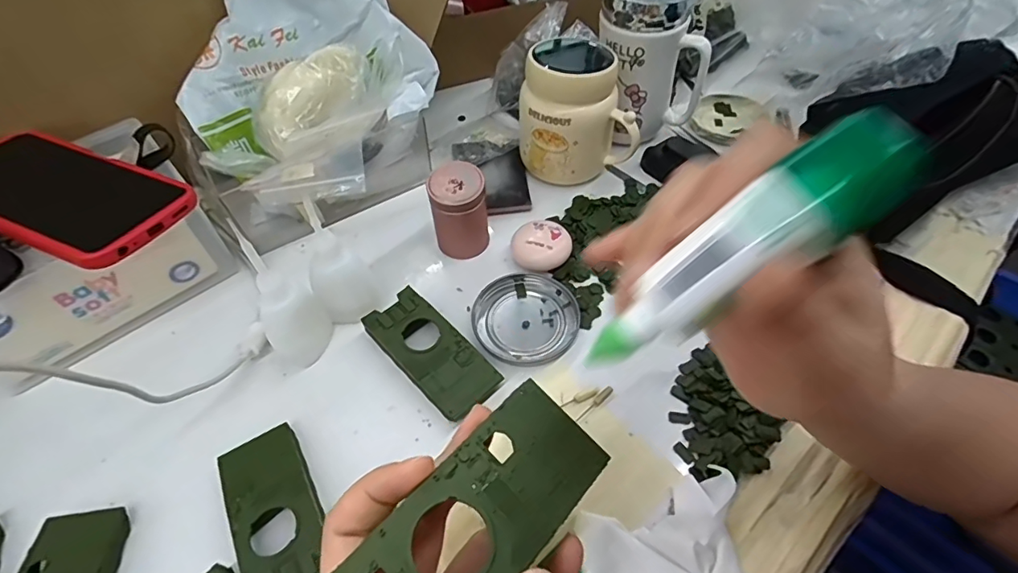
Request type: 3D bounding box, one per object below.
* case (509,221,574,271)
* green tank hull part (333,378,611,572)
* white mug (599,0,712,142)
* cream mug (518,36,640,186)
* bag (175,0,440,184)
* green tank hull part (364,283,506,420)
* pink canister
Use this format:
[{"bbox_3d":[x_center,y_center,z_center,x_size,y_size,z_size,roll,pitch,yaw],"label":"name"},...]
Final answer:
[{"bbox_3d":[0.027,-0.034,0.412,0.048,0.020,0.044,-1,54,1],"label":"case"},{"bbox_3d":[-0.009,0.080,0.175,0.042,0.011,0.101,36,56,24],"label":"green tank hull part"},{"bbox_3d":[0.125,-0.211,0.460,0.089,0.120,0.074,-12,55,-7],"label":"white mug"},{"bbox_3d":[0.058,-0.161,0.446,0.096,0.110,0.085,-1,54,1],"label":"cream mug"},{"bbox_3d":[-0.174,-0.197,0.407,0.196,0.107,0.168,-37,60,-23],"label":"bag"},{"bbox_3d":[-0.056,0.047,0.359,0.046,0.019,0.103,-39,62,-23],"label":"green tank hull part"},{"bbox_3d":[-0.040,-0.061,0.406,0.044,0.065,0.038,-10,55,-6],"label":"pink canister"}]

